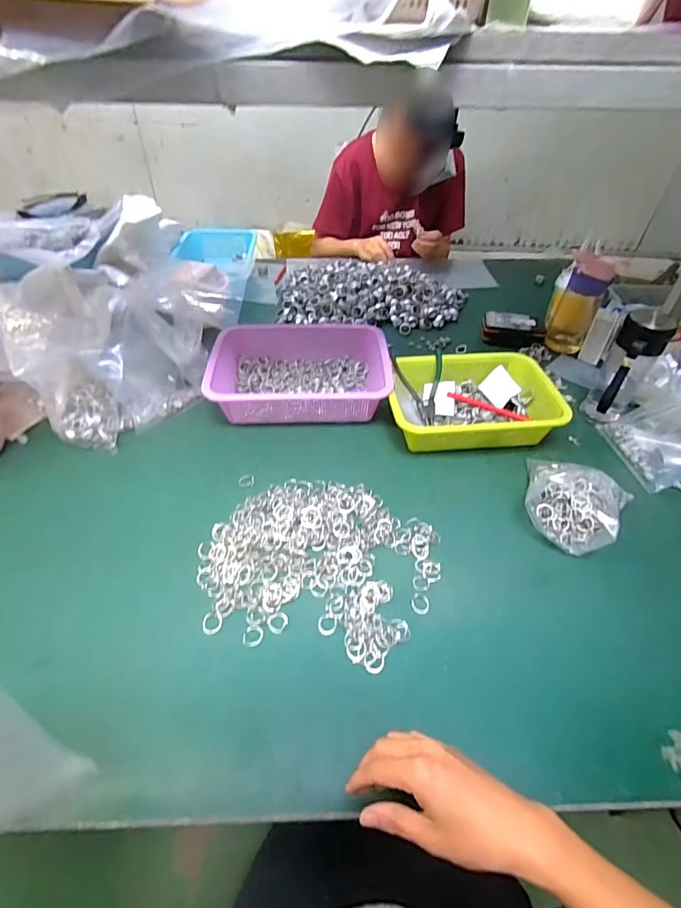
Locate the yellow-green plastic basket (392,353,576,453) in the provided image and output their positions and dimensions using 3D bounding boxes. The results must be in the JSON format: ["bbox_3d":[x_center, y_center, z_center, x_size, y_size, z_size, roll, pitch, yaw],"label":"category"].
[{"bbox_3d":[0.210,-0.102,0.729,0.258,0.075,0.200,-2,46,-3],"label":"yellow-green plastic basket"}]

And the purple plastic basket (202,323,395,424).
[{"bbox_3d":[-0.069,-0.152,0.770,0.303,0.069,0.222,-1,46,-2],"label":"purple plastic basket"}]

